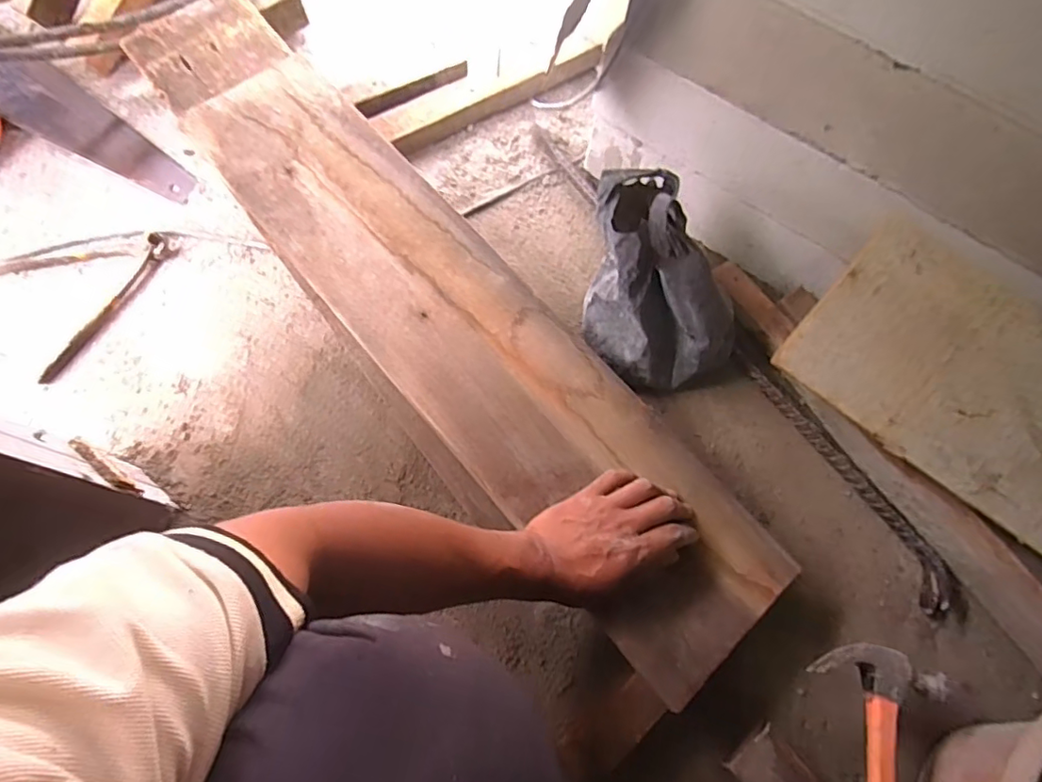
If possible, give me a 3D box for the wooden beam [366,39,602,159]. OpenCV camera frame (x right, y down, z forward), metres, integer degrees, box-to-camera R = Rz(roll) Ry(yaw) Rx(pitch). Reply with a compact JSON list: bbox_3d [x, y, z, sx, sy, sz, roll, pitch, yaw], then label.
[{"bbox_3d":[-0.051,-0.443,0.822,0.355,0.045,0.069,-30,72,-14],"label":"wooden beam"}]

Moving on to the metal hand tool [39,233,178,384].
[{"bbox_3d":[-0.498,-0.102,0.665,0.032,0.013,0.217,23,68,7],"label":"metal hand tool"}]

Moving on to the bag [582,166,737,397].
[{"bbox_3d":[0.151,-0.119,0.602,0.197,0.199,0.131,41,71,14],"label":"bag"}]

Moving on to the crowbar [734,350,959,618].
[{"bbox_3d":[0.371,0.097,0.645,0.052,0.025,0.353,-30,72,-14],"label":"crowbar"}]

